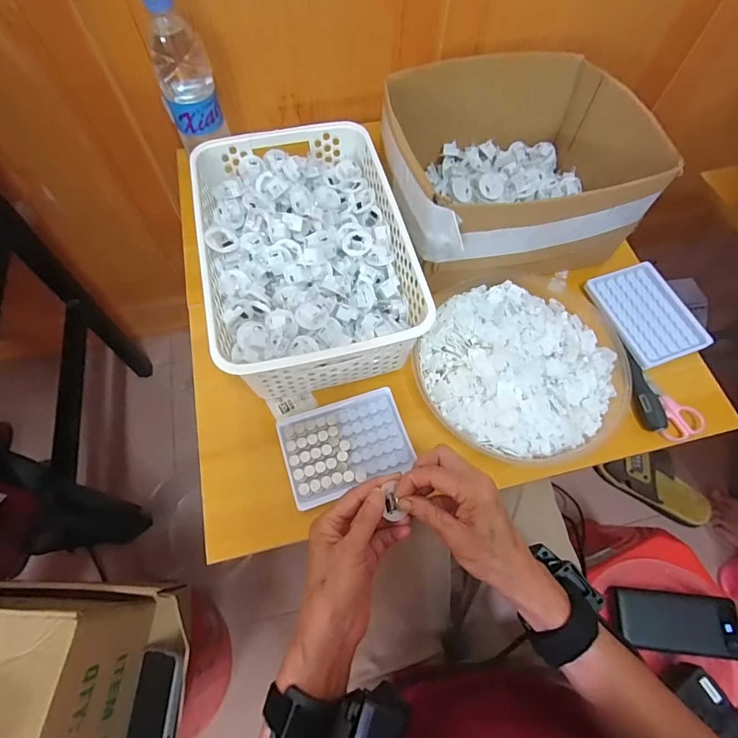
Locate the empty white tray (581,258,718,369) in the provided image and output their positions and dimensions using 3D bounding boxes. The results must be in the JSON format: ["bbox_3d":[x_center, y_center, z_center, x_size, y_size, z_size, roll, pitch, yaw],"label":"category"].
[{"bbox_3d":[0.347,-0.072,0.529,0.105,0.010,0.134,-17,67,-9],"label":"empty white tray"}]

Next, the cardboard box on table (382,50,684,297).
[{"bbox_3d":[0.169,-0.245,0.514,0.288,0.128,0.224,-14,67,-7],"label":"cardboard box on table"}]

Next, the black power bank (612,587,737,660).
[{"bbox_3d":[0.423,0.347,0.580,0.161,0.026,0.071,6,66,1],"label":"black power bank"}]

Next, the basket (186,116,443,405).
[{"bbox_3d":[-0.072,-0.132,0.482,0.206,0.095,0.301,-13,67,-7],"label":"basket"}]

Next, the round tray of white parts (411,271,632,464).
[{"bbox_3d":[0.177,-0.013,0.493,0.233,0.036,0.251,28,68,11],"label":"round tray of white parts"}]

